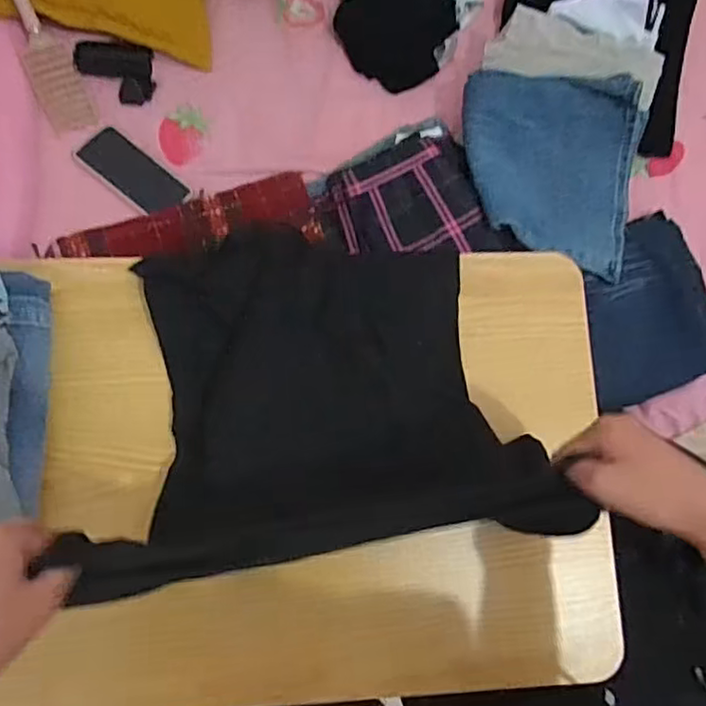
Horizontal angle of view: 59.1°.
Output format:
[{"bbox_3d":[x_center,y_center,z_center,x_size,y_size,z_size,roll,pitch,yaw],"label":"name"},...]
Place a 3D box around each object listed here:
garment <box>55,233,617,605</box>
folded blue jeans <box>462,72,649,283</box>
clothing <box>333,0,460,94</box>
[{"bbox_3d":[-0.035,0.024,0.531,0.386,0.117,0.277,-8,86,-4],"label":"garment"},{"bbox_3d":[0.285,-0.261,0.883,0.252,0.058,0.273,5,79,-4],"label":"folded blue jeans"},{"bbox_3d":[0.075,-0.512,0.961,0.170,0.067,0.161,-38,85,-11],"label":"clothing"}]

